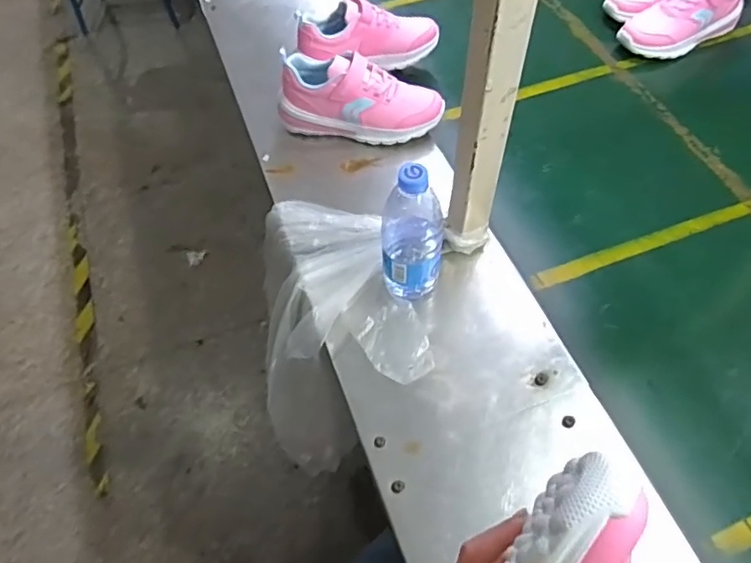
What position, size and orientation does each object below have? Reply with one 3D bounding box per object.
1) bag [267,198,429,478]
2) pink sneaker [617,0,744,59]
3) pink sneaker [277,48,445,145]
[{"bbox_3d":[-0.057,0.070,0.812,0.215,0.235,0.323,-11,57,-5],"label":"bag"},{"bbox_3d":[0.575,-0.492,1.021,0.252,0.114,0.088,-28,60,-15],"label":"pink sneaker"},{"bbox_3d":[-0.023,-0.280,0.852,0.251,0.107,0.075,6,58,6],"label":"pink sneaker"}]

